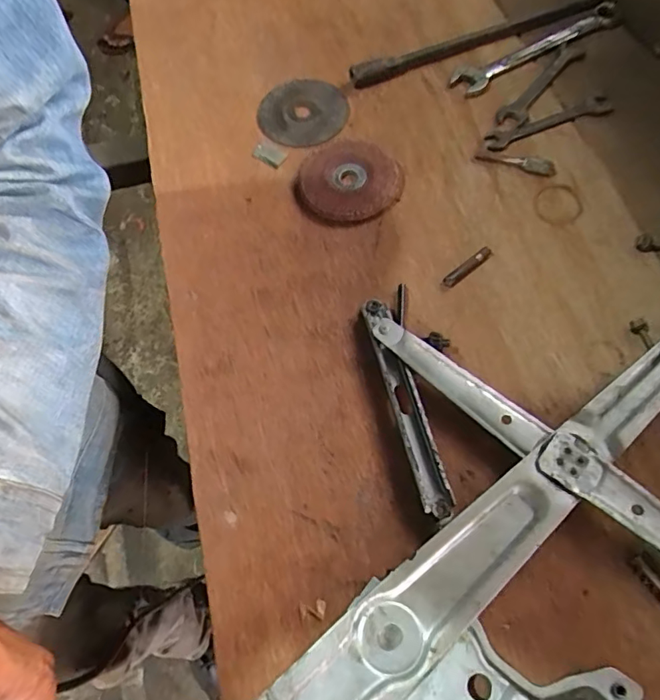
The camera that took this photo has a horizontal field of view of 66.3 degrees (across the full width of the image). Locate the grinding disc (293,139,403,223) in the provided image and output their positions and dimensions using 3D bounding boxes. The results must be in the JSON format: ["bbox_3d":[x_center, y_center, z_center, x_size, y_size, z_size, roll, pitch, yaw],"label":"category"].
[{"bbox_3d":[0.015,-0.147,0.439,0.082,0.012,0.087,-1,66,3],"label":"grinding disc"}]

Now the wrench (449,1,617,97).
[{"bbox_3d":[0.190,-0.286,0.474,0.171,0.014,0.031,-29,67,-9],"label":"wrench"}]

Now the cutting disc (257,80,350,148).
[{"bbox_3d":[-0.026,-0.223,0.480,0.085,0.005,0.085,-3,67,7],"label":"cutting disc"}]

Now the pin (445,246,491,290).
[{"bbox_3d":[0.108,-0.065,0.397,0.046,0.007,0.008,-36,68,-12],"label":"pin"}]

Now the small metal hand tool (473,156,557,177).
[{"bbox_3d":[0.159,-0.160,0.434,0.067,0.006,0.014,11,67,9],"label":"small metal hand tool"}]

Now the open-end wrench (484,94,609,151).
[{"bbox_3d":[0.197,-0.205,0.456,0.118,0.008,0.023,-20,66,-5],"label":"open-end wrench"}]

